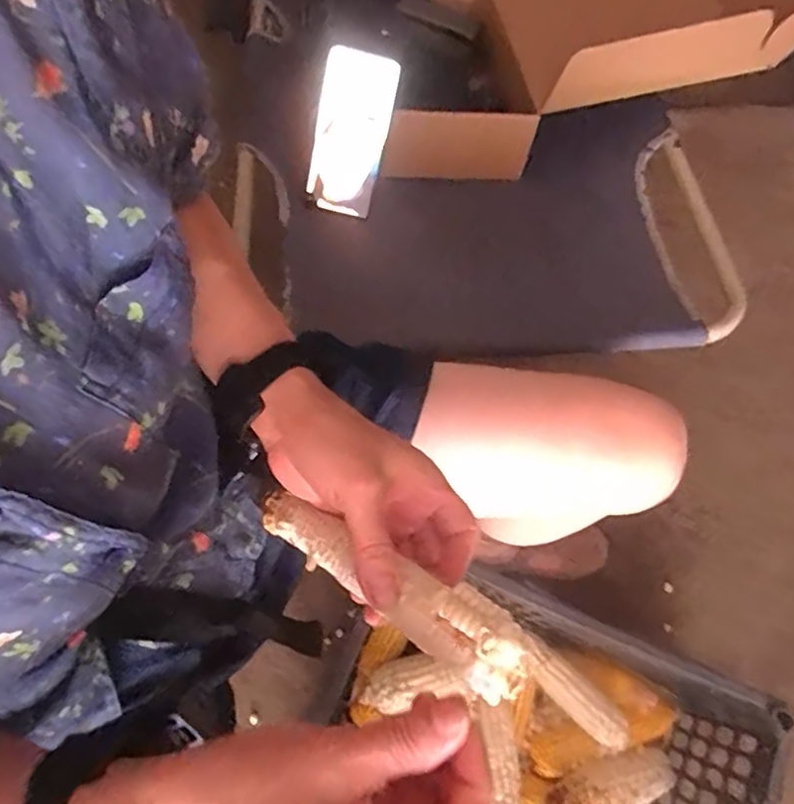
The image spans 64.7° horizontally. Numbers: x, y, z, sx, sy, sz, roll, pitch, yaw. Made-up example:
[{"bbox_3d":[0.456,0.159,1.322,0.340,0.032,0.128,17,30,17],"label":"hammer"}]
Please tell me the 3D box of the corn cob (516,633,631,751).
[{"bbox_3d":[0.207,0.343,0.747,0.041,0.044,0.154,-42,77,-14],"label":"corn cob"}]

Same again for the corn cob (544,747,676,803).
[{"bbox_3d":[0.249,0.443,0.726,0.171,0.039,0.053,-7,71,-19],"label":"corn cob"}]

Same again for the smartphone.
[{"bbox_3d":[-0.050,-0.286,0.675,0.074,0.012,0.159,11,114,-9],"label":"smartphone"}]

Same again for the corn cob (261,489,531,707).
[{"bbox_3d":[-0.010,0.094,0.338,0.176,0.029,0.035,23,69,38],"label":"corn cob"}]

